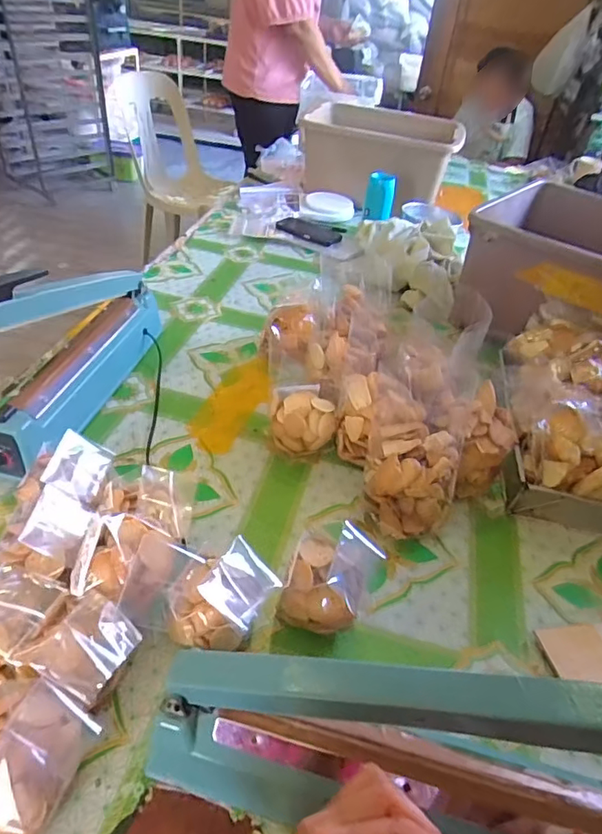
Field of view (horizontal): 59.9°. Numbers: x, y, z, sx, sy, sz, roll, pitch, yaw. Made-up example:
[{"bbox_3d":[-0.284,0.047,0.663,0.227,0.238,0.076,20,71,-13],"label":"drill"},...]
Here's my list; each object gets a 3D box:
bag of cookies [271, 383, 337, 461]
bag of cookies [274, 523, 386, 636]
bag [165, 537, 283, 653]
[{"bbox_3d":[0.001,0.011,0.747,0.091,0.084,0.092,3,40,-5],"label":"bag of cookies"},{"bbox_3d":[0.032,0.170,0.545,0.083,0.104,0.096,19,41,13],"label":"bag of cookies"},{"bbox_3d":[-0.075,0.183,0.518,0.082,0.096,0.098,22,42,16],"label":"bag"}]

